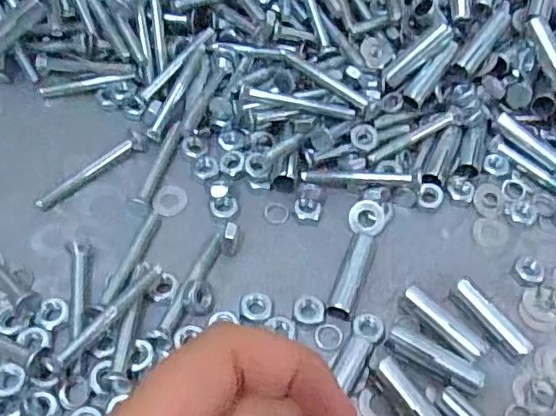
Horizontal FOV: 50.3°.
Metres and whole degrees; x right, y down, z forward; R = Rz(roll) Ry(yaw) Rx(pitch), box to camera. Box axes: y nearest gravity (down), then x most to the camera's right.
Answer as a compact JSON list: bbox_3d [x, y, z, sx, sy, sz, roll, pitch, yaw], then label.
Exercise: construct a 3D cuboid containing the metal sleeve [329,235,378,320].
[{"bbox_3d":[0.032,0.028,0.254,0.010,0.010,0.040,20,56,10],"label":"metal sleeve"}]

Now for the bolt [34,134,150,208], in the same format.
[{"bbox_3d":[-0.088,-0.018,0.281,0.058,0.005,0.011,-35,64,-25],"label":"bolt"}]

